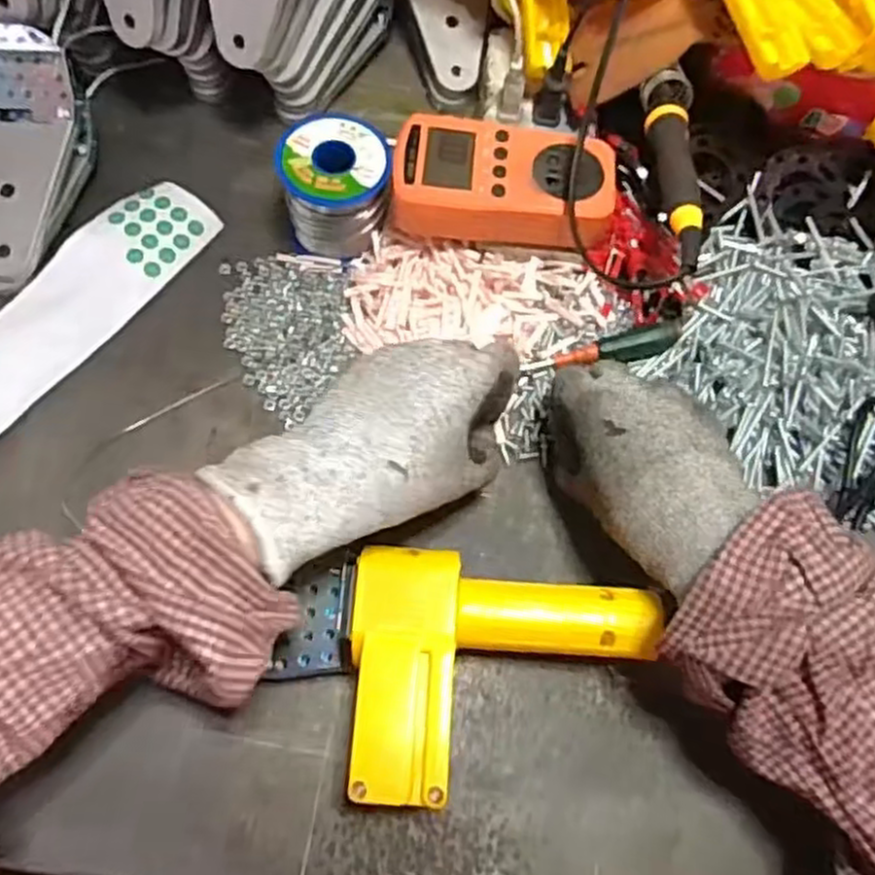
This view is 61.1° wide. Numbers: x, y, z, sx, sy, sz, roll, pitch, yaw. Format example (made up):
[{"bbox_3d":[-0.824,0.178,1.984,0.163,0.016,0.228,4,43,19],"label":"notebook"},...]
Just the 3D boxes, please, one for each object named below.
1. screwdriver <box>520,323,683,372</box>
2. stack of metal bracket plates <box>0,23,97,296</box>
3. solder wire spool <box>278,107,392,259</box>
[{"bbox_3d":[0.098,-0.051,0.439,0.094,0.013,0.016,-13,67,2],"label":"screwdriver"},{"bbox_3d":[-0.250,-0.164,0.445,0.065,0.035,0.150,0,86,-3],"label":"stack of metal bracket plates"},{"bbox_3d":[-0.062,-0.152,0.452,0.062,0.058,0.060,-1,68,-6],"label":"solder wire spool"}]

